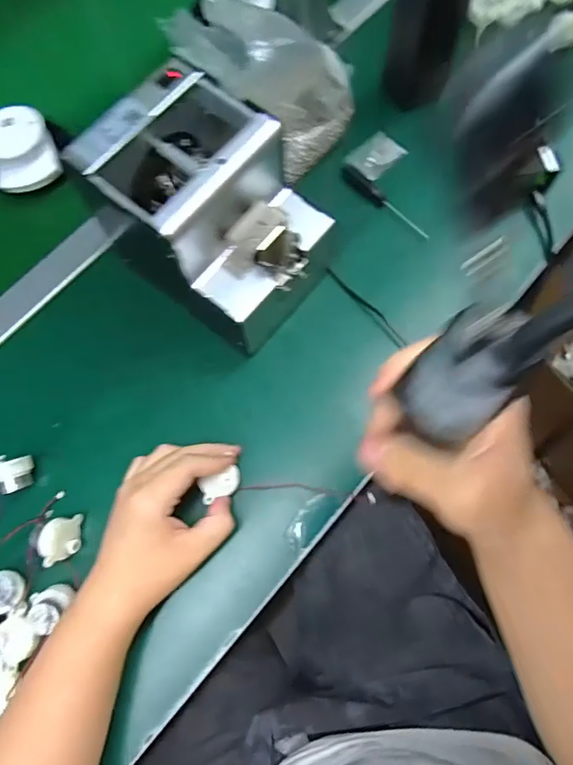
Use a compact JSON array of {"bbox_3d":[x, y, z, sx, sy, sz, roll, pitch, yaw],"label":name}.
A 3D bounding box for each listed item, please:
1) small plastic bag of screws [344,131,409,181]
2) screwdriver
[{"bbox_3d":[0.094,-0.243,0.518,0.057,0.009,0.042,-43,79,-11],"label":"small plastic bag of screws"},{"bbox_3d":[0.101,-0.186,0.498,0.113,0.018,0.014,41,78,10],"label":"screwdriver"}]

